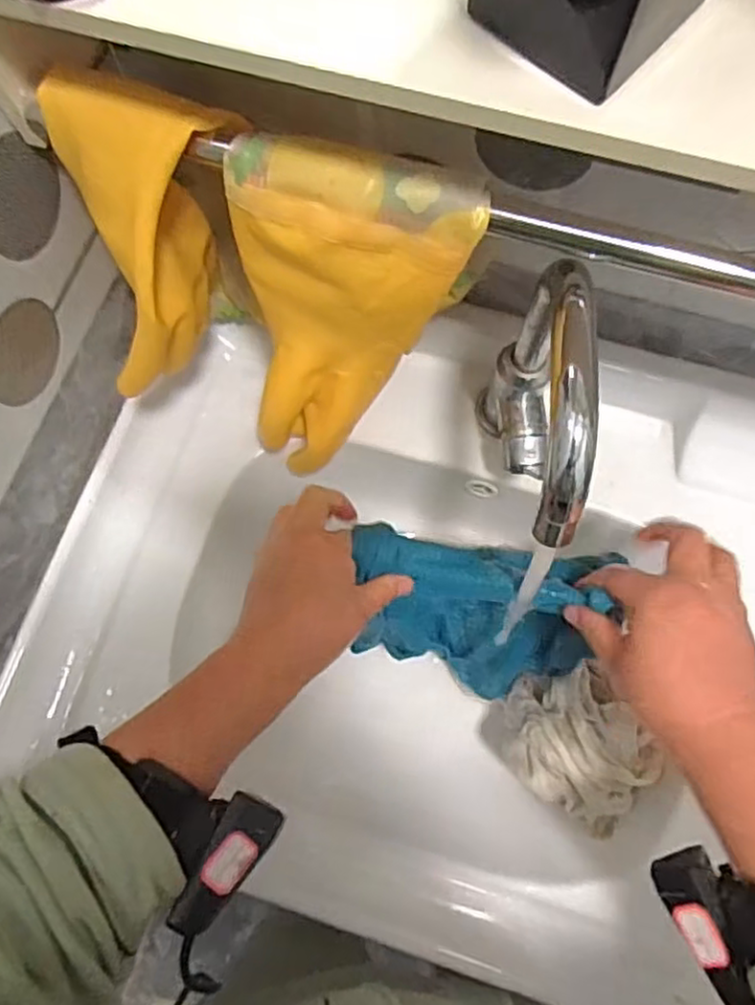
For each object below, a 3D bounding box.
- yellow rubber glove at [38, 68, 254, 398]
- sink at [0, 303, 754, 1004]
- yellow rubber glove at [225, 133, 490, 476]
[{"bbox_3d":[-0.124,-0.148,0.415,0.101,0.173,0.117,0,74,0],"label":"yellow rubber glove"},{"bbox_3d":[0.051,0.104,0.583,0.618,0.165,0.473,15,74,5],"label":"sink"},{"bbox_3d":[-0.017,-0.108,0.448,0.135,0.239,0.100,13,74,4],"label":"yellow rubber glove"}]

